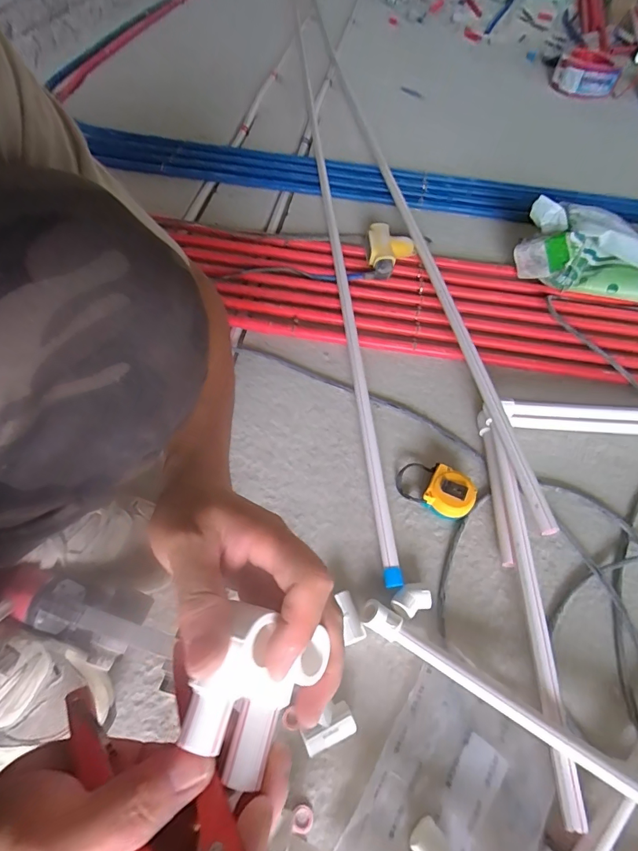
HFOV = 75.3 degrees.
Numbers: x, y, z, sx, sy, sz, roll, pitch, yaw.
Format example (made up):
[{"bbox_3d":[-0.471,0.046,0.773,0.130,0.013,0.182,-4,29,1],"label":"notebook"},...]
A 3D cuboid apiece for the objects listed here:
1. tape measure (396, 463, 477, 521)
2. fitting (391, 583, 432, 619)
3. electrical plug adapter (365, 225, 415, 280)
[{"bbox_3d":[0.162,0.086,0.574,0.101,0.040,0.061,28,61,13],"label":"tape measure"},{"bbox_3d":[0.110,0.211,0.498,0.045,0.027,0.033,-25,63,-17],"label":"fitting"},{"bbox_3d":[0.136,-0.332,0.809,0.097,0.059,0.108,10,59,3],"label":"electrical plug adapter"}]

